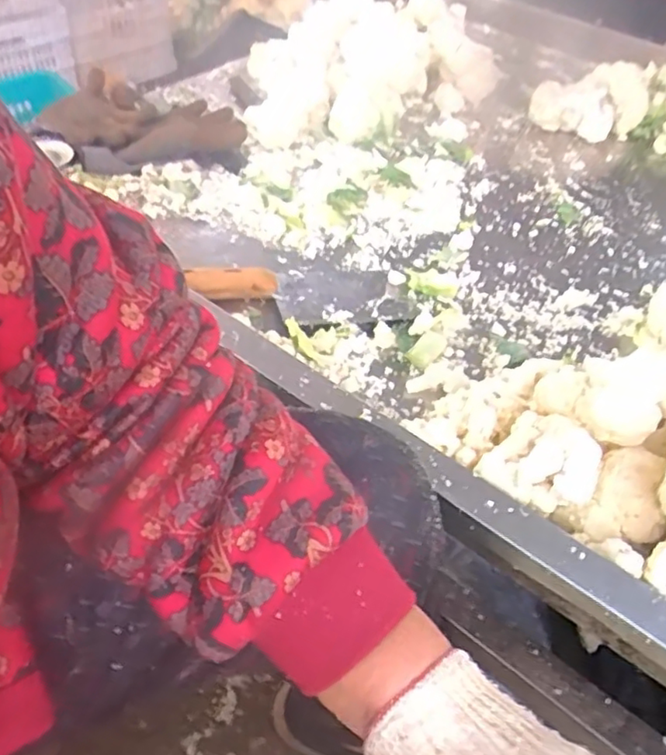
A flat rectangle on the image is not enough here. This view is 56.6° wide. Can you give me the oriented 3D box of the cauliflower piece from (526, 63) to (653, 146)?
[{"bbox_3d":[0.412,-0.434,0.981,0.188,0.088,0.088,-22,53,-22],"label":"cauliflower piece"}]

